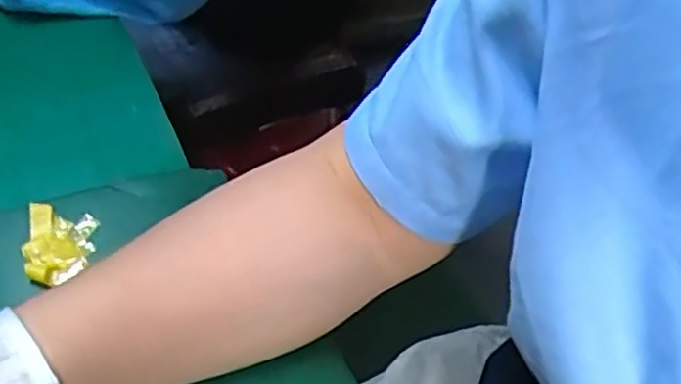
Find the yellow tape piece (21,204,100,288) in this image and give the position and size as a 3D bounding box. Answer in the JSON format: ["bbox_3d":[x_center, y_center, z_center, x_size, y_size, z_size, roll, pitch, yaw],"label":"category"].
[{"bbox_3d":[-0.146,0.026,0.363,0.033,0.009,0.043,-1,46,-8],"label":"yellow tape piece"}]

